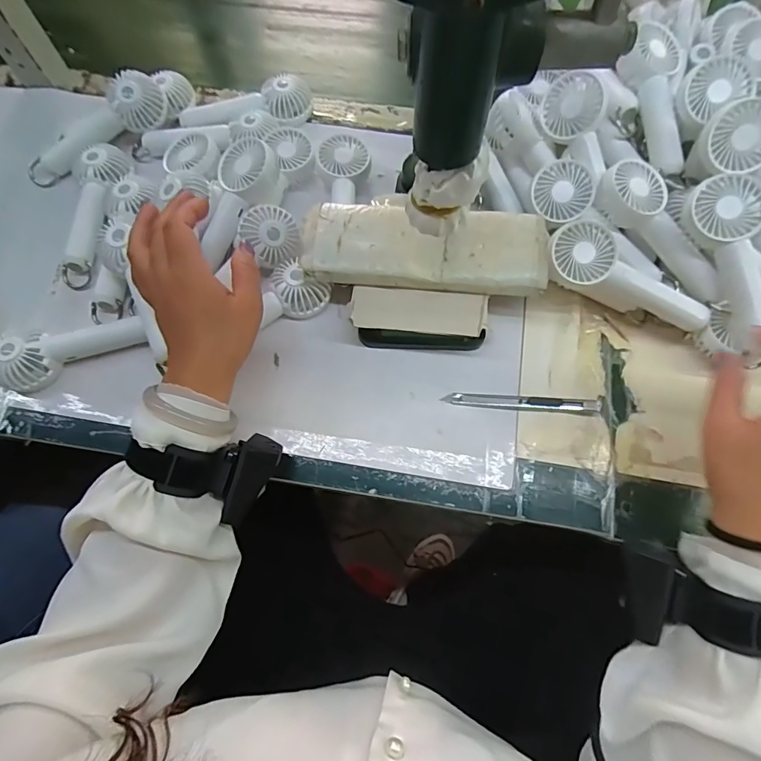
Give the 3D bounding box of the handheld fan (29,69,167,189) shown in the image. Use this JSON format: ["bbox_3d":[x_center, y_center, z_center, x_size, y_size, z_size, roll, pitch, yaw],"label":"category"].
[{"bbox_3d":[-0.307,-0.266,0.478,0.161,0.048,0.069,-25,70,11],"label":"handheld fan"}]

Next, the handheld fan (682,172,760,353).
[{"bbox_3d":[0.292,-0.099,0.363,0.055,0.027,0.137,-11,91,-3],"label":"handheld fan"}]

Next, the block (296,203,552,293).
[{"bbox_3d":[0.039,-0.119,0.398,0.213,0.018,0.075,5,70,3],"label":"block"}]

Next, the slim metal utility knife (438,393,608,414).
[{"bbox_3d":[0.127,0.019,0.391,0.139,0.010,0.016,1,70,2],"label":"slim metal utility knife"}]

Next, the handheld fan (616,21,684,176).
[{"bbox_3d":[0.258,-0.259,0.413,0.055,0.030,0.147,-2,83,1],"label":"handheld fan"}]

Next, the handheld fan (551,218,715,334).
[{"bbox_3d":[0.212,-0.087,0.391,0.148,0.040,0.057,28,72,-3],"label":"handheld fan"}]

